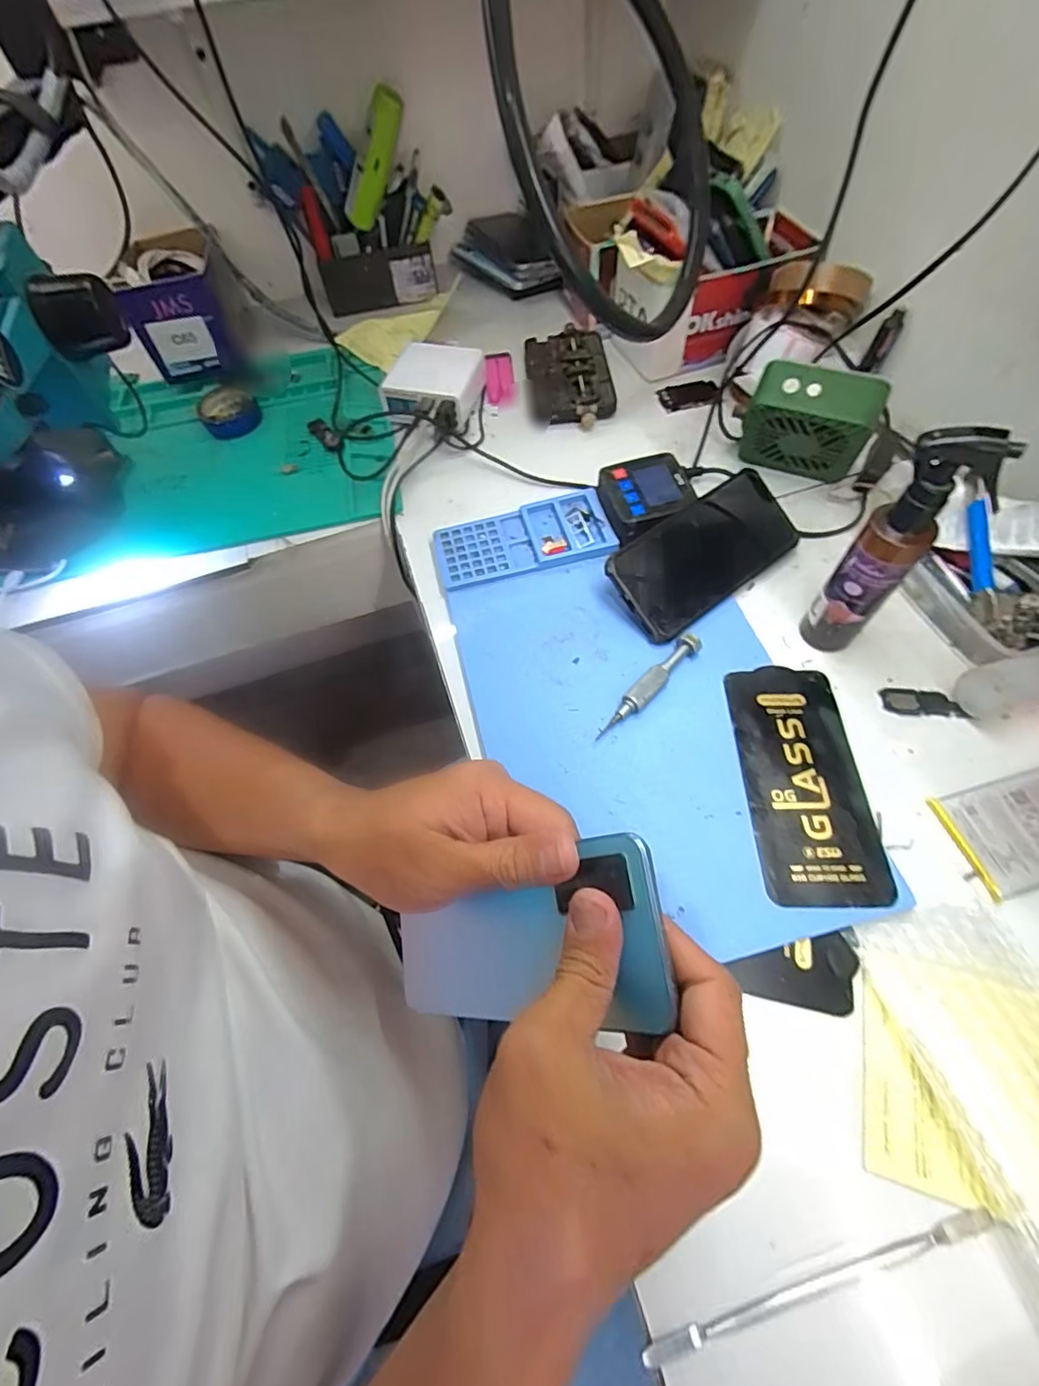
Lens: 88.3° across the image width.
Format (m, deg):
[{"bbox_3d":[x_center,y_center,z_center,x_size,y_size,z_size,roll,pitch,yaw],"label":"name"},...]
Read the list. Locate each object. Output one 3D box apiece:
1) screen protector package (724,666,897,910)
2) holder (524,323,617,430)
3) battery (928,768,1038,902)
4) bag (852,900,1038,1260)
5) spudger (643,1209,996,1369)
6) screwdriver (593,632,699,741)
[{"bbox_3d":[0.185,0.054,0.351,0.076,0.005,0.161,1,59,2],"label":"screen protector package"},{"bbox_3d":[0.055,-0.341,0.581,0.088,0.024,0.165,-5,59,2],"label":"holder"},{"bbox_3d":[0.317,0.083,0.332,0.093,0.004,0.062,-14,60,-4],"label":"battery"},{"bbox_3d":[0.254,0.202,0.254,0.087,0.029,0.189,-15,60,-4],"label":"bag"},{"bbox_3d":[0.136,0.265,0.238,0.168,0.005,0.007,-16,60,-5],"label":"spudger"},{"bbox_3d":[0.093,-0.005,0.381,0.105,0.013,0.014,-42,65,-18],"label":"screwdriver"}]

